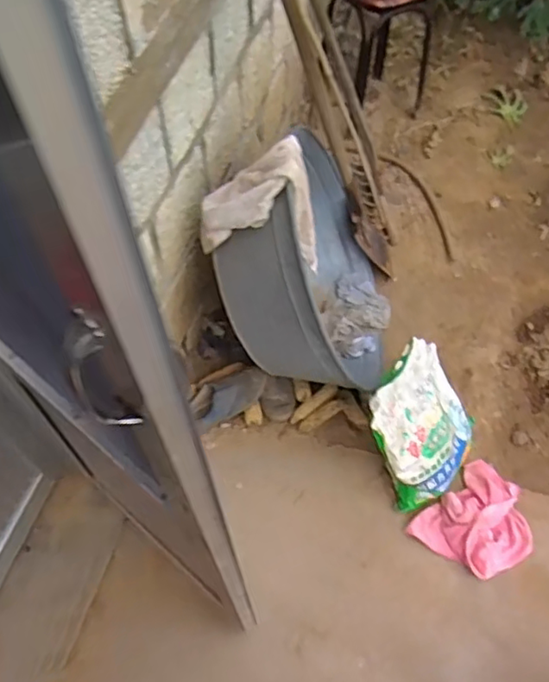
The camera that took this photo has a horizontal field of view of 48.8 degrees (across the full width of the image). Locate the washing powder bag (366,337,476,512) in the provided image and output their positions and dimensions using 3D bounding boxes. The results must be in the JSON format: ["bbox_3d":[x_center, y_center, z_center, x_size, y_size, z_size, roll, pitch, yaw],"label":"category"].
[{"bbox_3d":[0.346,0.180,1.405,0.308,0.369,0.082,-44,27,-29],"label":"washing powder bag"}]

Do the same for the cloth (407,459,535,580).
[{"bbox_3d":[0.487,0.420,1.410,0.276,0.051,0.222,-36,62,-21],"label":"cloth"}]

